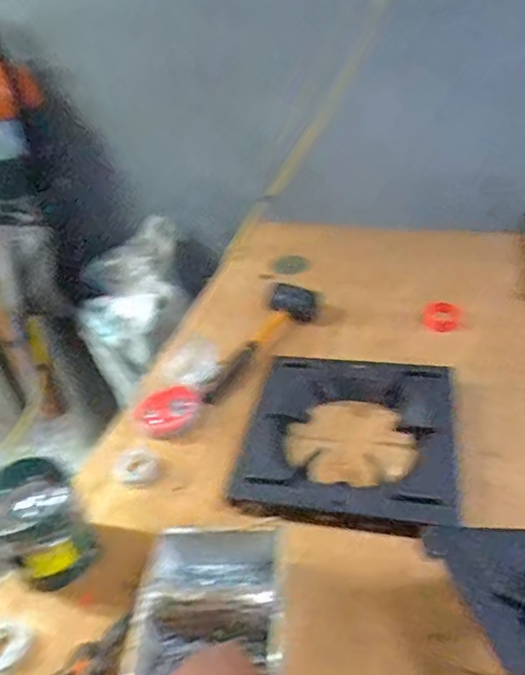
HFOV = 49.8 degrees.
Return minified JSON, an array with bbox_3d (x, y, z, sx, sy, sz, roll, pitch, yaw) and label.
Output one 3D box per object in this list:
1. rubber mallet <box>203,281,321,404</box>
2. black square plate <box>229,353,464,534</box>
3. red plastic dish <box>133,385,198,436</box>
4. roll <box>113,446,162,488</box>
[{"bbox_3d":[-0.015,0.002,1.101,0.093,0.064,0.373,19,44,31],"label":"rubber mallet"},{"bbox_3d":[0.134,0.147,0.857,0.303,0.057,0.320,3,38,14],"label":"black square plate"},{"bbox_3d":[-0.159,0.123,0.943,0.105,0.034,0.078,-16,37,-11],"label":"red plastic dish"},{"bbox_3d":[-0.188,0.194,0.851,0.064,0.019,0.069,-5,37,4],"label":"roll"}]

